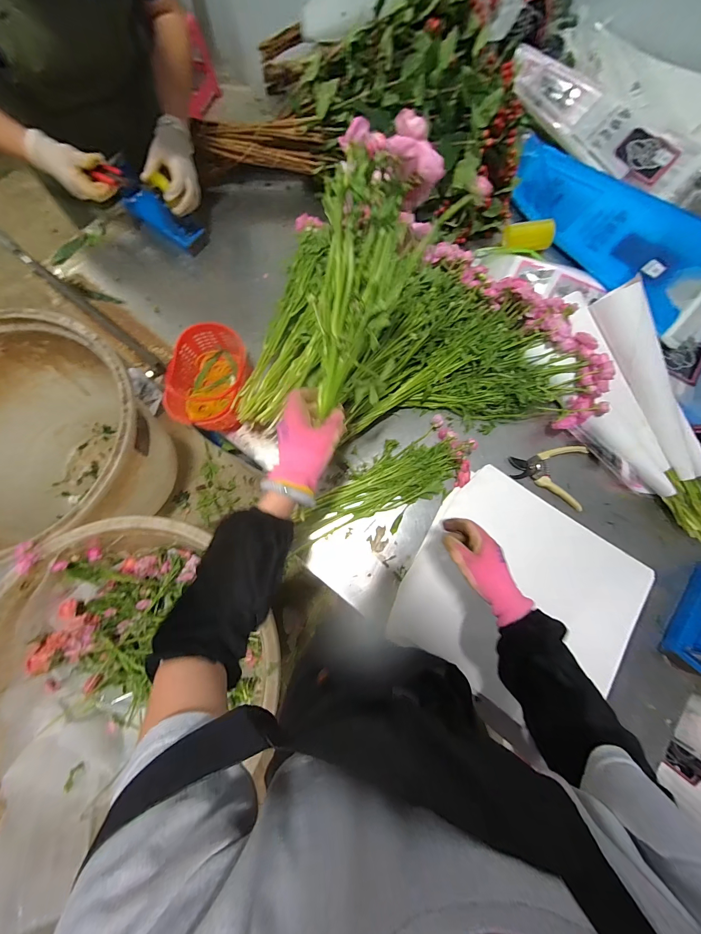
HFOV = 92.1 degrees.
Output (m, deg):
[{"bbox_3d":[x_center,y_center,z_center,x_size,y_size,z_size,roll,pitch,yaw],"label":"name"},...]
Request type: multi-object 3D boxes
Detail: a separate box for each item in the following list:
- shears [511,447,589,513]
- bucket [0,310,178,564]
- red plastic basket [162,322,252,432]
[{"bbox_3d":[0.400,0.008,0.687,0.148,0.022,0.124,12,76,2],"label":"shears"},{"bbox_3d":[-0.968,-0.044,1.156,0.700,0.548,0.691,0,75,-1],"label":"bucket"},{"bbox_3d":[-0.271,-0.170,0.670,0.145,0.081,0.202,11,76,2],"label":"red plastic basket"}]

